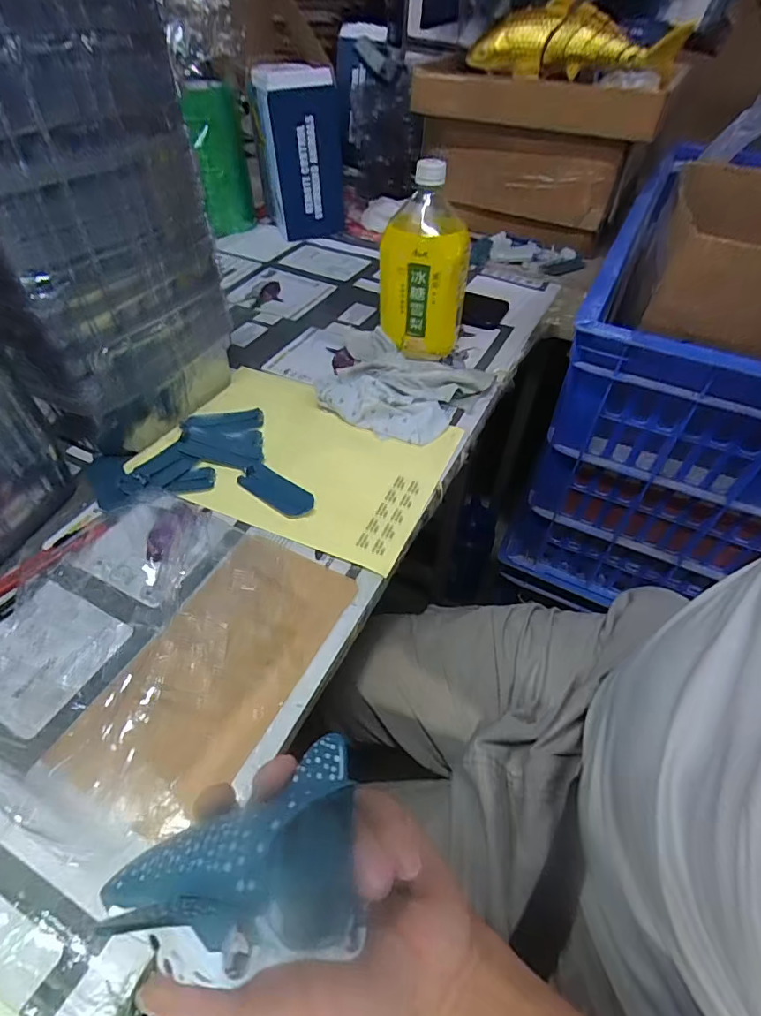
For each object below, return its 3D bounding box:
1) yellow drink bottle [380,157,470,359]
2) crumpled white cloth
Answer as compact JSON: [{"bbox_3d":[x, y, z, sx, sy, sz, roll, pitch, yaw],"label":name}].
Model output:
[{"bbox_3d":[0.053,-0.282,0.579,0.098,0.193,0.101,7,48,4],"label":"yellow drink bottle"},{"bbox_3d":[0.017,-0.148,0.567,0.181,0.033,0.155,24,52,19],"label":"crumpled white cloth"}]

